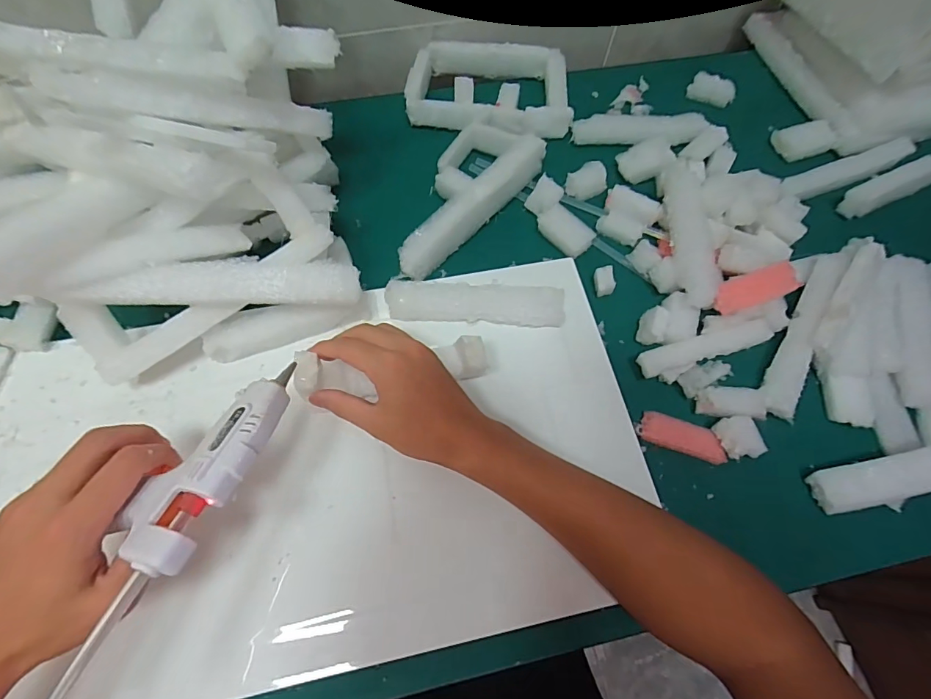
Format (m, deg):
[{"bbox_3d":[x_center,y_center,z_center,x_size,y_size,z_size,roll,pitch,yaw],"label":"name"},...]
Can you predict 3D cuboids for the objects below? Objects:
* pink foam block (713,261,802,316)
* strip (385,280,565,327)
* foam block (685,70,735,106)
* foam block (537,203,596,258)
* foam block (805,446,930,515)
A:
[{"bbox_3d":[0.265,-0.056,0.412,0.077,0.019,0.030,-23,71,8],"label":"pink foam block"},{"bbox_3d":[0.011,-0.043,0.418,0.163,0.022,0.036,1,67,-2],"label":"strip"},{"bbox_3d":[0.291,-0.306,0.532,0.051,0.020,0.026,32,69,10],"label":"foam block"},{"bbox_3d":[0.100,-0.118,0.451,0.031,0.017,0.054,-40,74,-17],"label":"foam block"},{"bbox_3d":[0.338,0.107,0.363,0.104,0.034,0.038,-11,68,-7],"label":"foam block"}]

